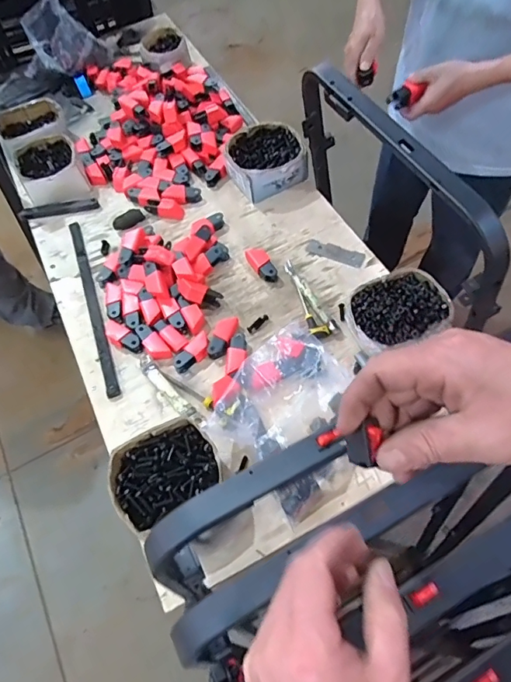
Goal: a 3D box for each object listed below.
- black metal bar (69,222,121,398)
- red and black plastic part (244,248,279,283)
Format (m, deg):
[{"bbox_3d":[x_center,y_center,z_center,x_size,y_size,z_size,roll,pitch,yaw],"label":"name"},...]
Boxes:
[{"bbox_3d":[-0.326,-0.082,0.939,0.024,0.017,0.446,-20,60,-7],"label":"black metal bar"},{"bbox_3d":[0.013,-0.157,0.939,0.041,0.025,0.088,-23,61,-9],"label":"red and black plastic part"}]

